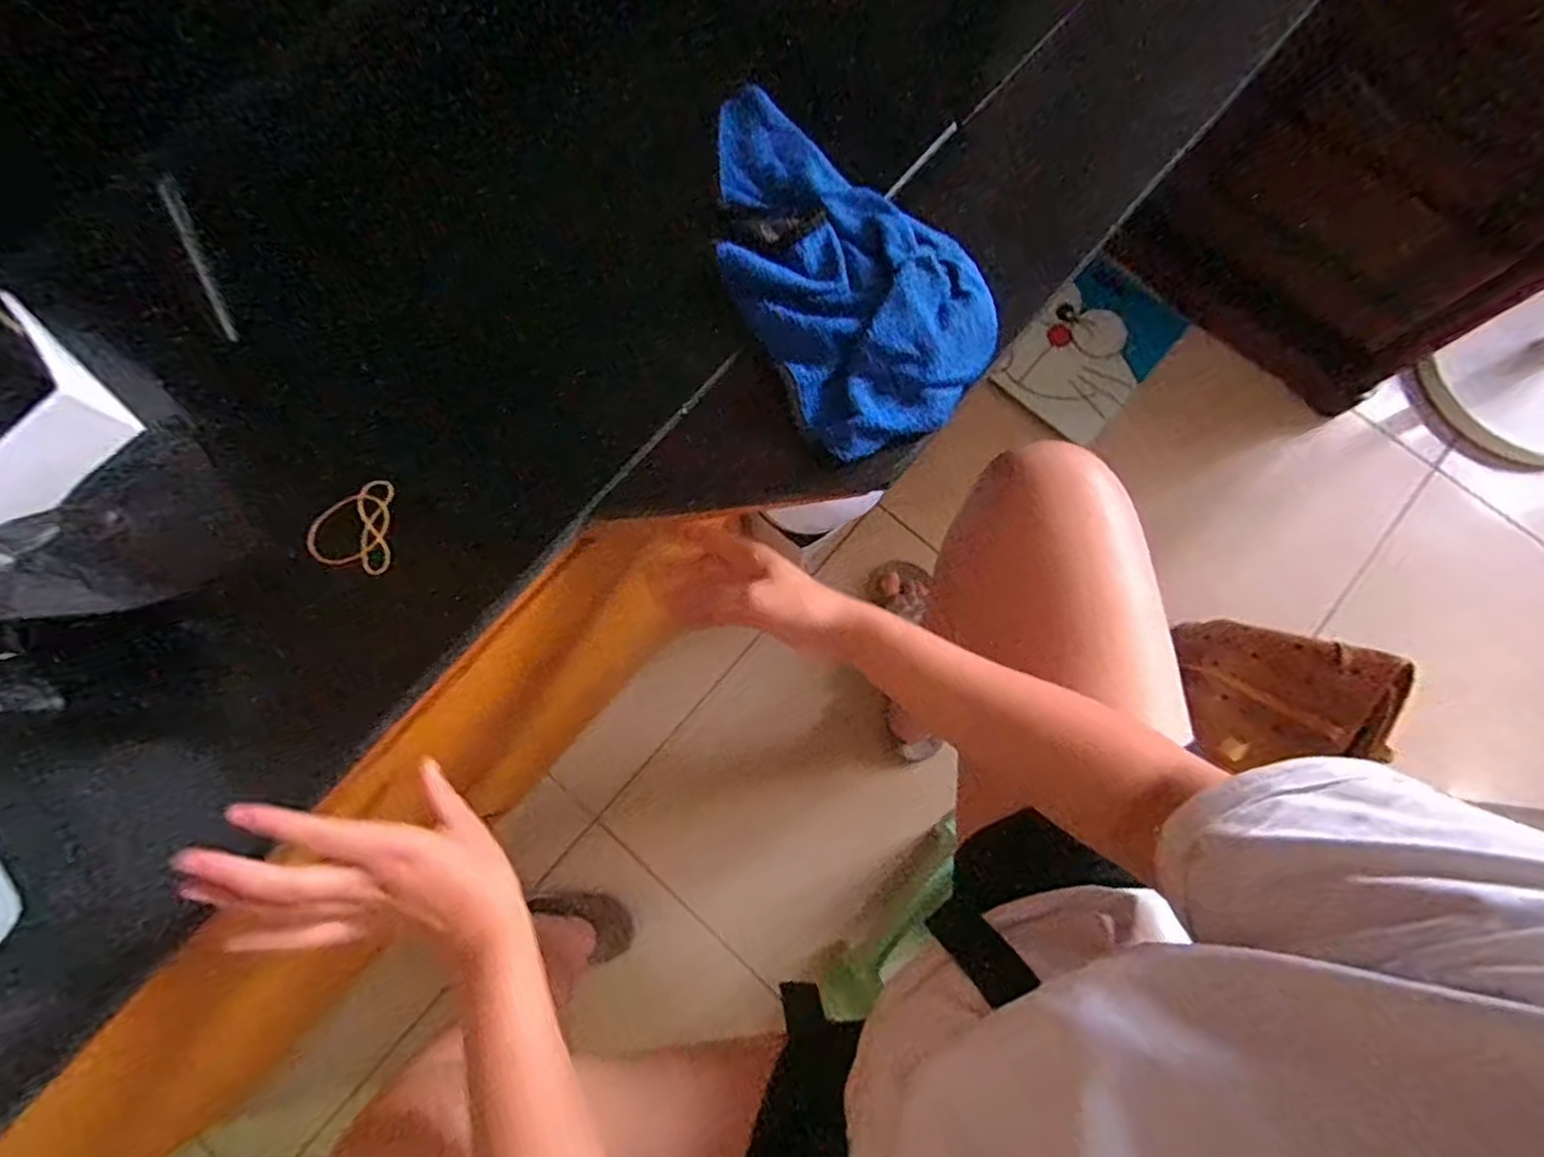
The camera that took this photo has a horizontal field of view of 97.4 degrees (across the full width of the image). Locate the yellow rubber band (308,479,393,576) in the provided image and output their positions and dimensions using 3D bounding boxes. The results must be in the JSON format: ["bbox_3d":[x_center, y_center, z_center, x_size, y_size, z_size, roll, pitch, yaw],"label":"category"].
[{"bbox_3d":[-0.262,-0.031,0.421,0.055,0.008,0.061,-4,78,5],"label":"yellow rubber band"}]

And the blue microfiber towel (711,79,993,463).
[{"bbox_3d":[0.040,-0.216,0.443,0.141,0.024,0.267,-27,80,-6],"label":"blue microfiber towel"}]

